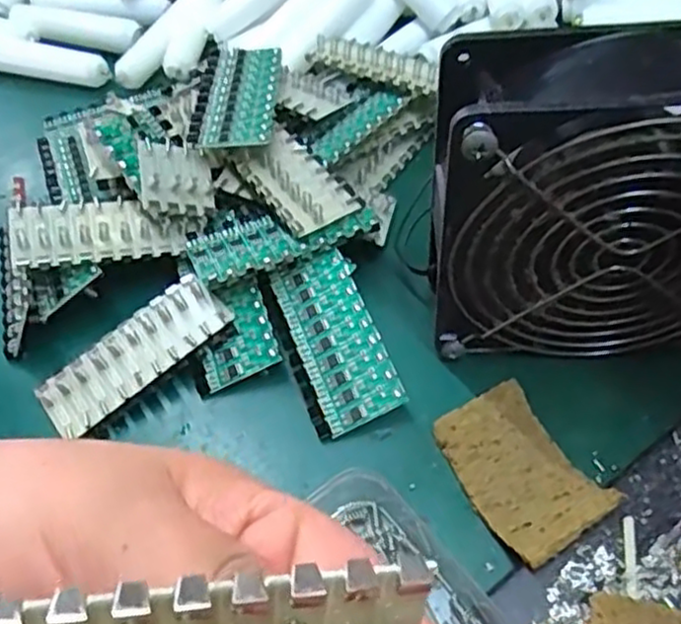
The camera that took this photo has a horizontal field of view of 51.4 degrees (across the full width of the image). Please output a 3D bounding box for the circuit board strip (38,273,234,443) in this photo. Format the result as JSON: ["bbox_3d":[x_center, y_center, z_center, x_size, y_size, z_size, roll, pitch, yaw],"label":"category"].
[{"bbox_3d":[-0.082,0.017,0.280,0.076,0.005,0.032,-39,60,-21],"label":"circuit board strip"}]

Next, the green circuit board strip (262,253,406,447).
[{"bbox_3d":[-0.004,0.010,0.276,0.036,0.005,0.072,-26,65,7],"label":"green circuit board strip"}]

